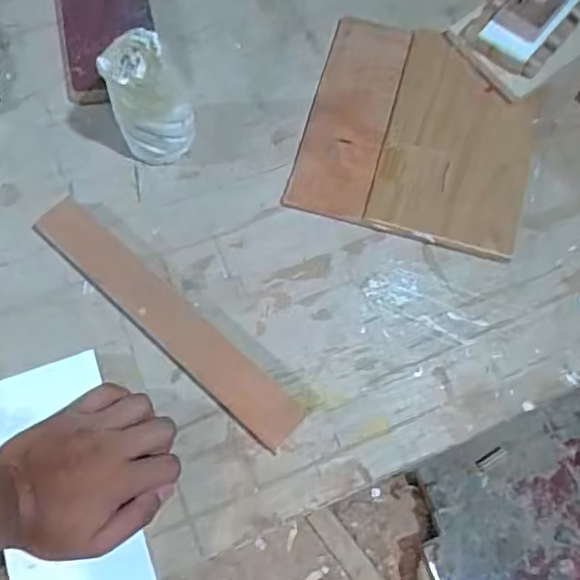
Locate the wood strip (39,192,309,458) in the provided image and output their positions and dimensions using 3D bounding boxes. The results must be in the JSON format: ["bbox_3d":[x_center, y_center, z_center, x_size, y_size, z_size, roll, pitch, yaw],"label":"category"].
[{"bbox_3d":[-0.103,0.020,0.496,0.281,0.010,0.044,40,73,14],"label":"wood strip"}]

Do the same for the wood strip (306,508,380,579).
[{"bbox_3d":[0.101,0.474,1.076,0.041,0.006,0.172,-36,73,-14],"label":"wood strip"}]

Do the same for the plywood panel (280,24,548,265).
[{"bbox_3d":[0.122,-0.149,0.560,0.205,0.014,0.220,16,68,6],"label":"plywood panel"}]

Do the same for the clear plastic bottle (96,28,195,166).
[{"bbox_3d":[-0.119,-0.159,0.505,0.059,0.109,0.055,0,68,-1],"label":"clear plastic bottle"}]

